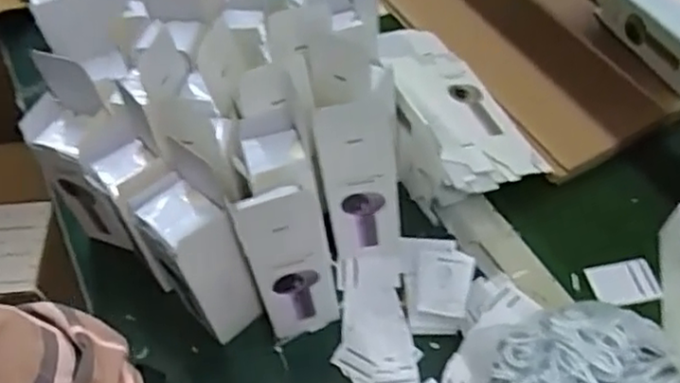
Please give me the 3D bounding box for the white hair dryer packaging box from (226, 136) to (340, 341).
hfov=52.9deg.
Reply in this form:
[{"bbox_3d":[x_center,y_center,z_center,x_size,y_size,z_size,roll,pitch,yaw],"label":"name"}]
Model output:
[{"bbox_3d":[-0.052,0.031,0.656,0.068,0.221,0.138,-10,51,-2],"label":"white hair dryer packaging box"}]

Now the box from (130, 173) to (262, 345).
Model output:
[{"bbox_3d":[-0.133,0.071,0.650,0.066,0.166,0.086,-31,55,-18],"label":"box"}]

